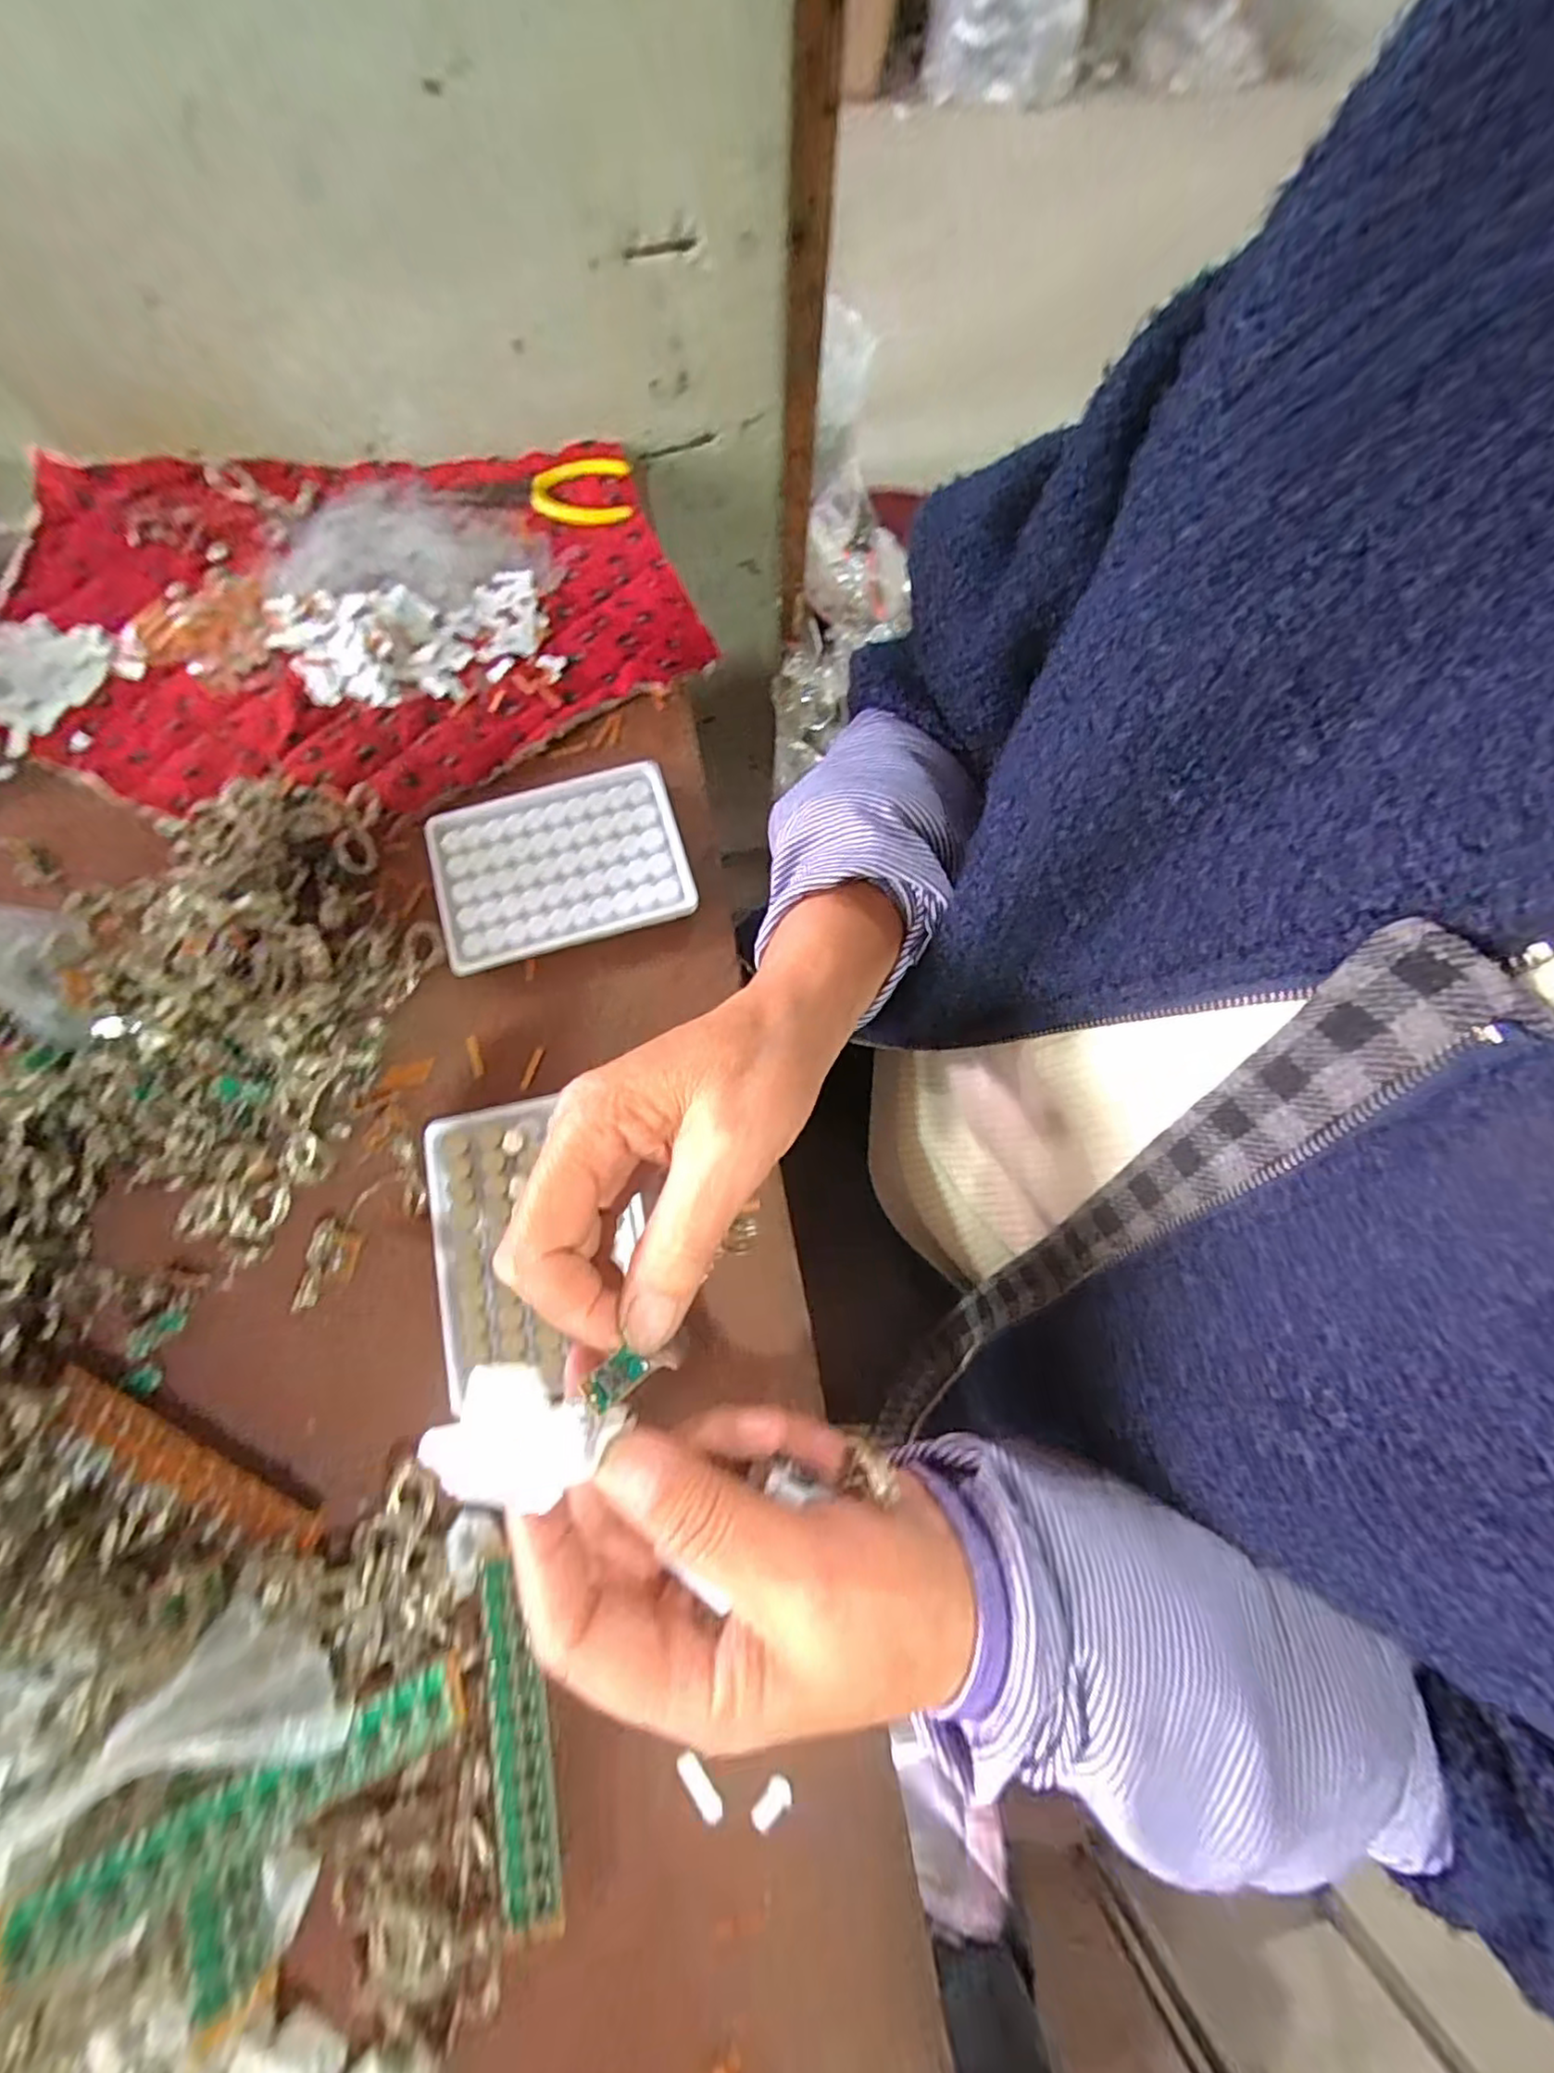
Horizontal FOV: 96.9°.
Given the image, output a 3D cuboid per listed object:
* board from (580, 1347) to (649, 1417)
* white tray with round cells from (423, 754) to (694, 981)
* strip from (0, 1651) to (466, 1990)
[{"bbox_3d":[-0.044,0.093,0.190,0.005,0.022,0.009,-40,76,27],"label":"board"},{"bbox_3d":[-0.118,-0.093,0.374,0.132,0.010,0.095,-17,74,-6],"label":"white tray with round cells"},{"bbox_3d":[-0.174,0.256,0.229,0.126,0.007,0.022,-12,62,-29],"label":"strip"}]

